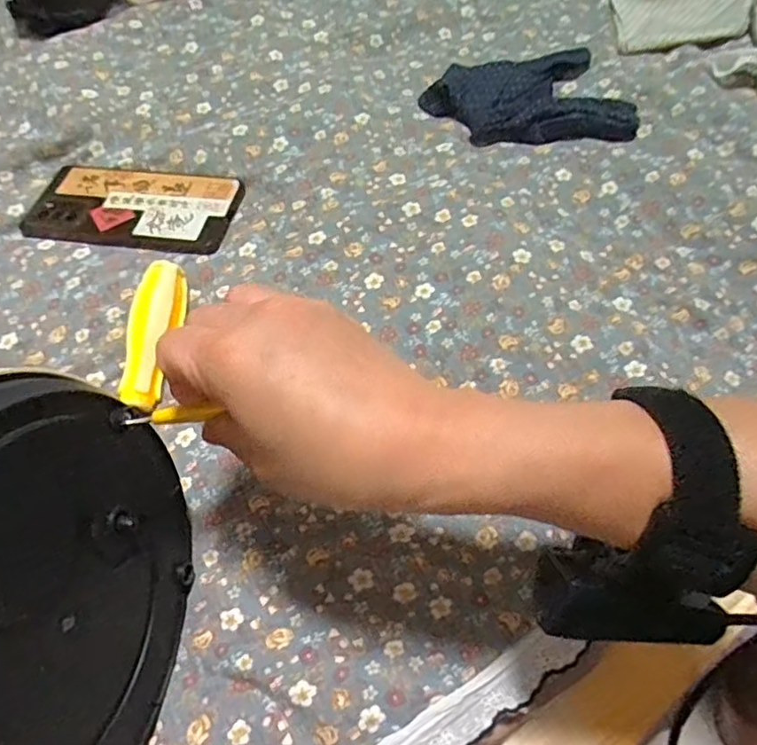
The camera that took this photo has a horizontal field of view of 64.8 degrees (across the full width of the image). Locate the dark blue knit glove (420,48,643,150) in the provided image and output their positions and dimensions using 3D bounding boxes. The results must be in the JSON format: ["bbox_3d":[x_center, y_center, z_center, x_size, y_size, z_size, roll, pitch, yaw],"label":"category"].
[{"bbox_3d":[0.118,-0.219,0.482,0.152,0.019,0.101,-8,58,0],"label":"dark blue knit glove"}]

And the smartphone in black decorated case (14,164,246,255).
[{"bbox_3d":[-0.193,-0.134,0.469,0.166,0.009,0.084,9,59,10],"label":"smartphone in black decorated case"}]

